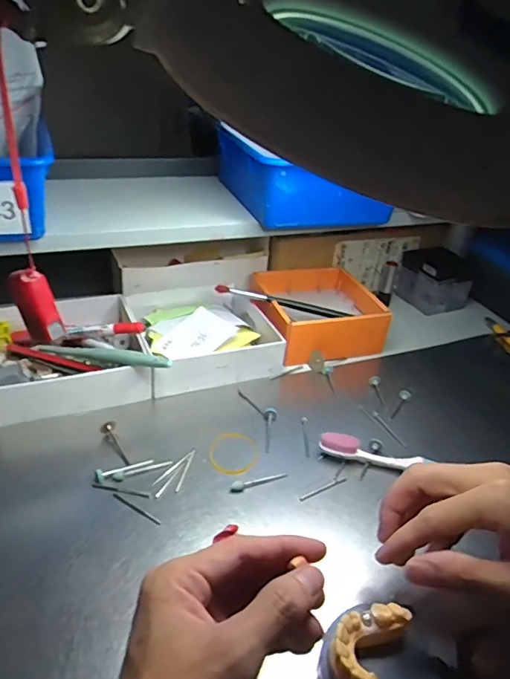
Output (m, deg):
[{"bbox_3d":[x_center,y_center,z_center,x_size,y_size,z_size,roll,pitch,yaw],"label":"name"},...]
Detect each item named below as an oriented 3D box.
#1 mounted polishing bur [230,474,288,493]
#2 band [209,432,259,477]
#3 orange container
[{"bbox_3d":[0.003,0.107,0.386,0.046,0.005,0.007,-8,35,-21],"label":"mounted polishing bur"},{"bbox_3d":[-0.019,0.094,0.416,0.047,0.006,0.048,2,28,-1],"label":"band"},{"bbox_3d":[0.065,-0.032,0.571,0.130,0.043,0.126,-5,34,-17],"label":"orange container"}]

